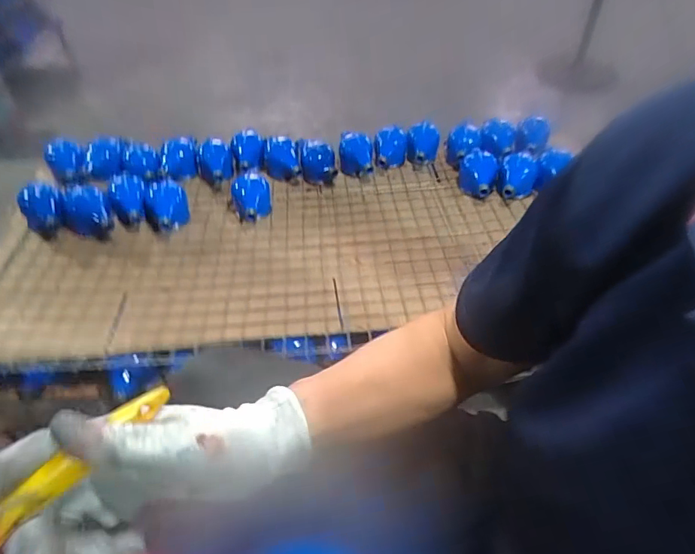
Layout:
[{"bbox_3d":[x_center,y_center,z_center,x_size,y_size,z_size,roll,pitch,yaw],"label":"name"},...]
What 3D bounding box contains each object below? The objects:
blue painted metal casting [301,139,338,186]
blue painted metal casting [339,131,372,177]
[{"bbox_3d":[-0.067,-0.253,1.075,0.079,0.086,0.082,-5,45,-5],"label":"blue painted metal casting"},{"bbox_3d":[0.020,-0.286,1.102,0.078,0.087,0.072,1,45,1],"label":"blue painted metal casting"}]

